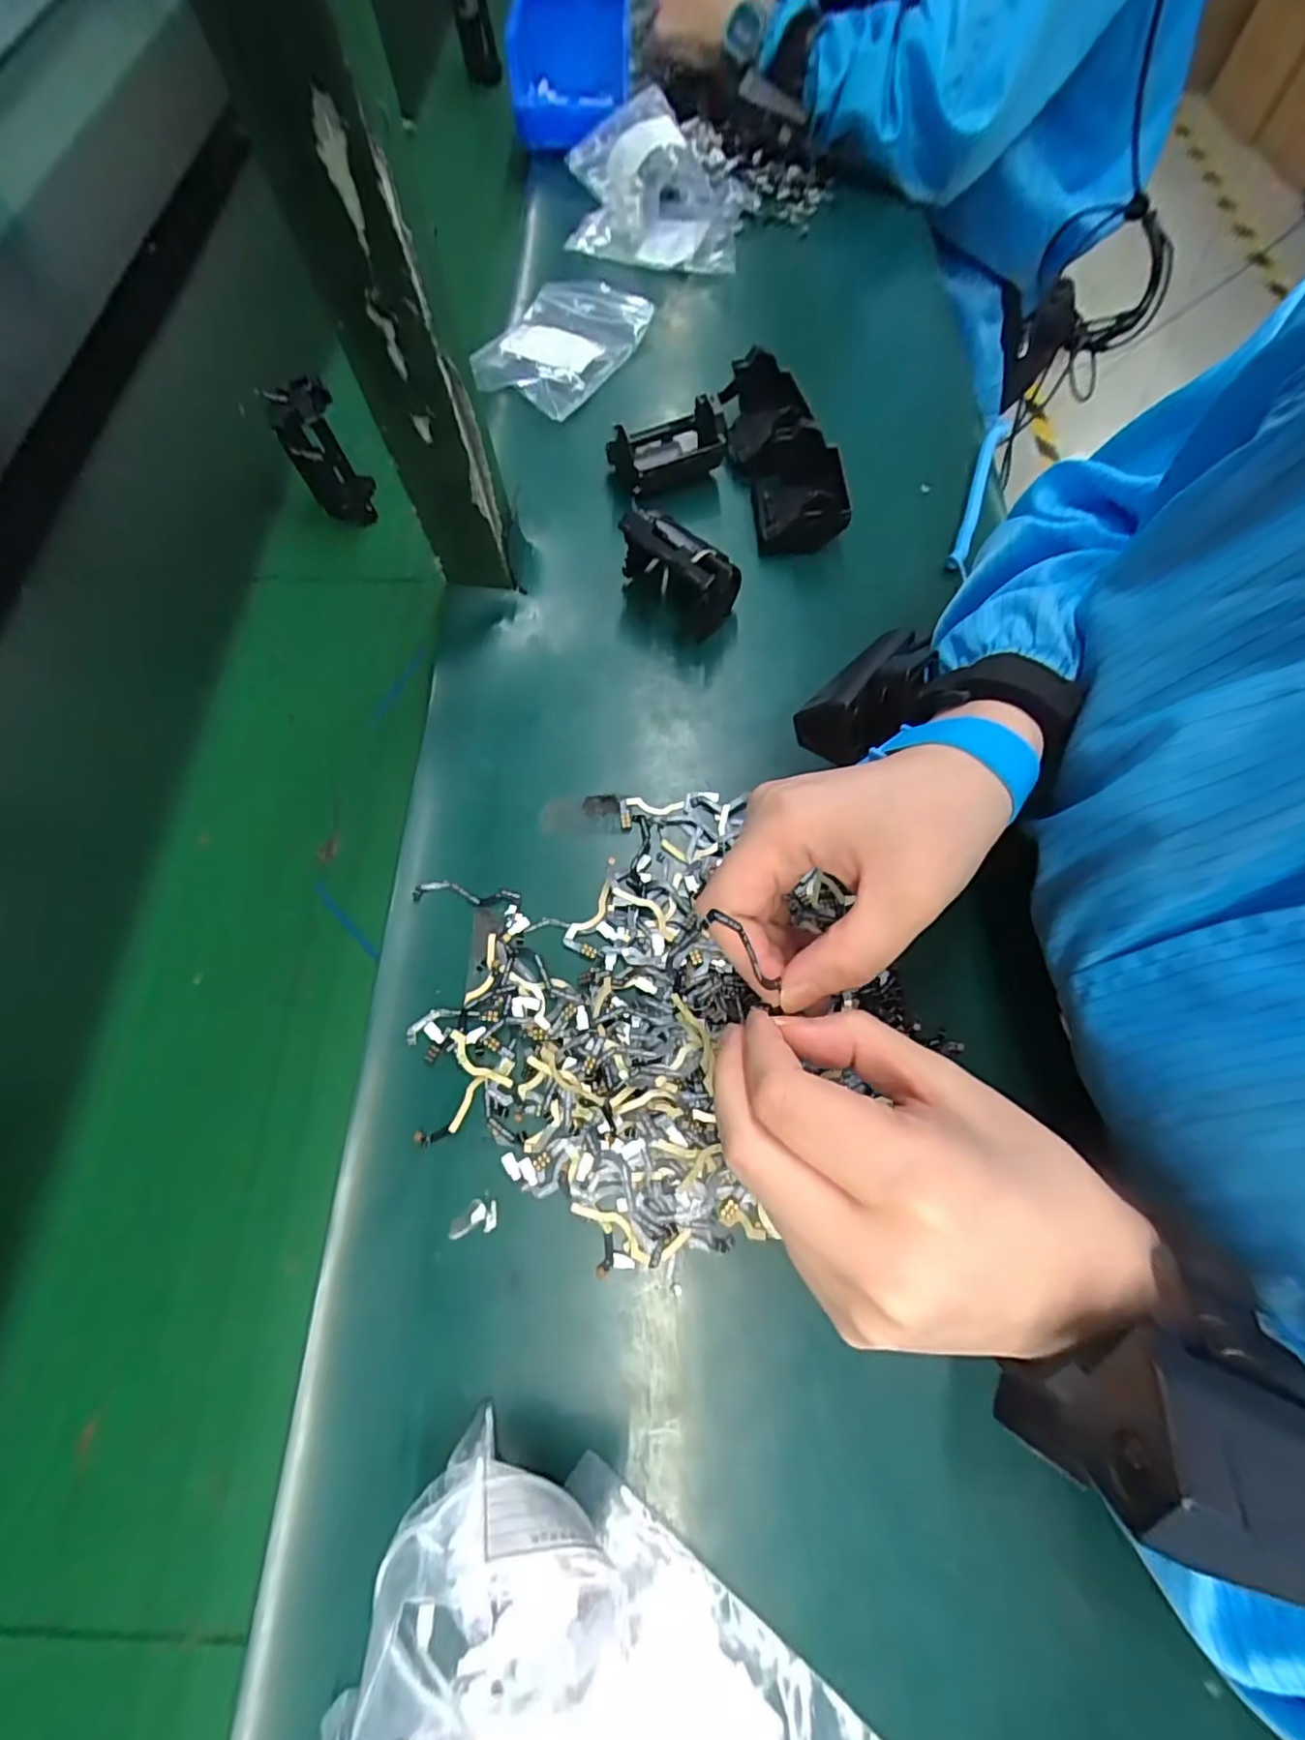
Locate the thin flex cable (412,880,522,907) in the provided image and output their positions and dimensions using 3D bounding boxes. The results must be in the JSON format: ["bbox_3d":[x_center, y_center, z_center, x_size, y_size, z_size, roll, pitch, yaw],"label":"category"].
[{"bbox_3d":[-0.093,0.011,0.316,0.055,0.004,0.012,4,68,3],"label":"thin flex cable"}]

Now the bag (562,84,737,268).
[{"bbox_3d":[-0.001,-0.577,0.529,0.151,0.042,0.185,2,68,3],"label":"bag"}]

